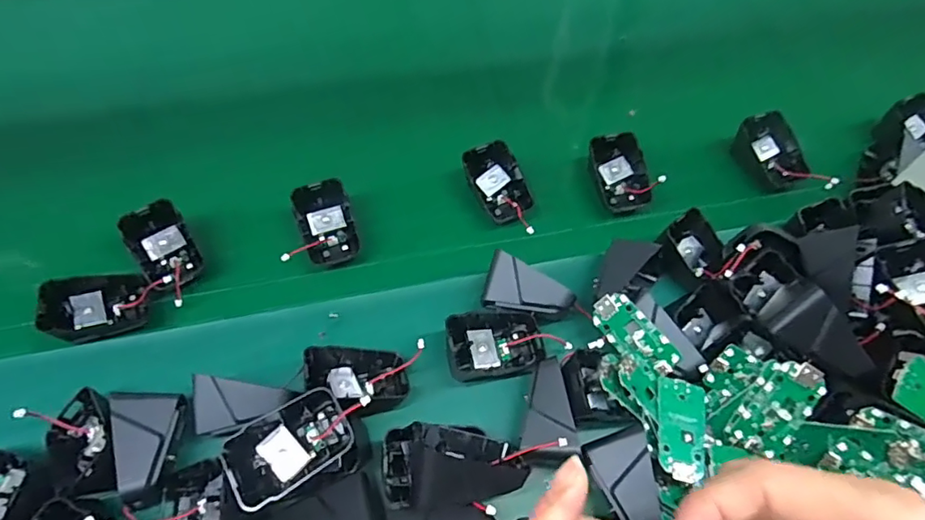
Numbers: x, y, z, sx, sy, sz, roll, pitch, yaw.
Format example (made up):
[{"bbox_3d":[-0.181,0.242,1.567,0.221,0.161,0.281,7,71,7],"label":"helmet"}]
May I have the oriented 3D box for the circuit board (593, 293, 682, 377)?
[{"bbox_3d":[0.117,0.052,0.366,0.030,0.005,0.064,-47,73,19],"label":"circuit board"}]

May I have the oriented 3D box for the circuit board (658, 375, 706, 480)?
[{"bbox_3d":[0.140,0.106,0.337,0.030,0.005,0.062,10,60,5],"label":"circuit board"}]

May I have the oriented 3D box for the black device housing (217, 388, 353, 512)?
[{"bbox_3d":[-0.101,0.112,0.316,0.069,0.027,0.046,-27,64,-16],"label":"black device housing"}]

